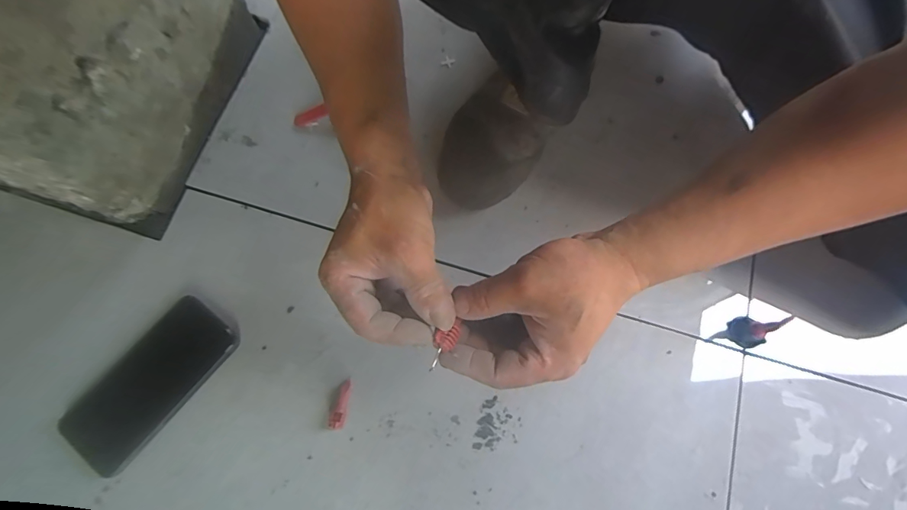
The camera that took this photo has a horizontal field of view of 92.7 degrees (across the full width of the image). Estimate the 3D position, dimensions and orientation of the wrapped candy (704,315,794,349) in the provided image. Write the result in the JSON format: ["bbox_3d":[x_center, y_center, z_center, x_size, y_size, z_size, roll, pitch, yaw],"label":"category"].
[{"bbox_3d":[0.297,0.078,0.437,0.019,0.099,0.031,-9,74,-10],"label":"wrapped candy"}]

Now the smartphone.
[{"bbox_3d":[-0.288,0.117,0.410,0.085,0.014,0.154,36,72,7],"label":"smartphone"}]

